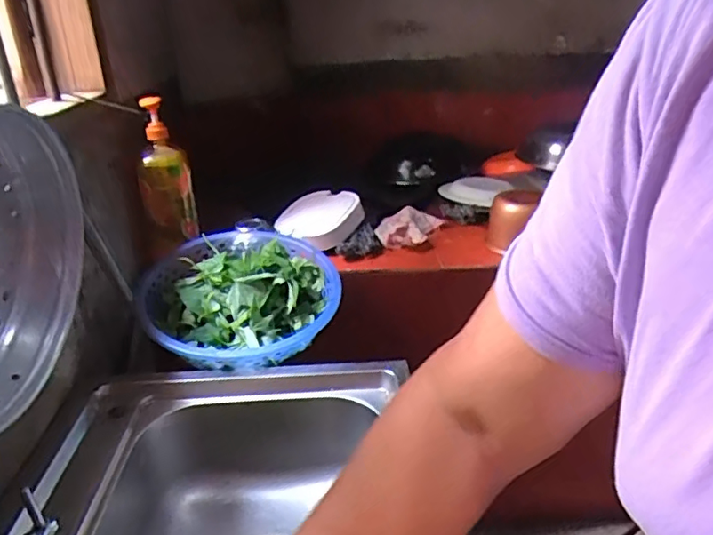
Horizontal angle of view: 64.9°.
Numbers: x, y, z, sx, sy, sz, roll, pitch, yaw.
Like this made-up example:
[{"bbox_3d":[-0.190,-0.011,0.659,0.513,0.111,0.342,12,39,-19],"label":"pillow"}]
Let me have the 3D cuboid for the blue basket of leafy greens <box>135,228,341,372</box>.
[{"bbox_3d":[-0.183,0.040,0.899,0.304,0.106,0.307,-6,25,-9],"label":"blue basket of leafy greens"}]

